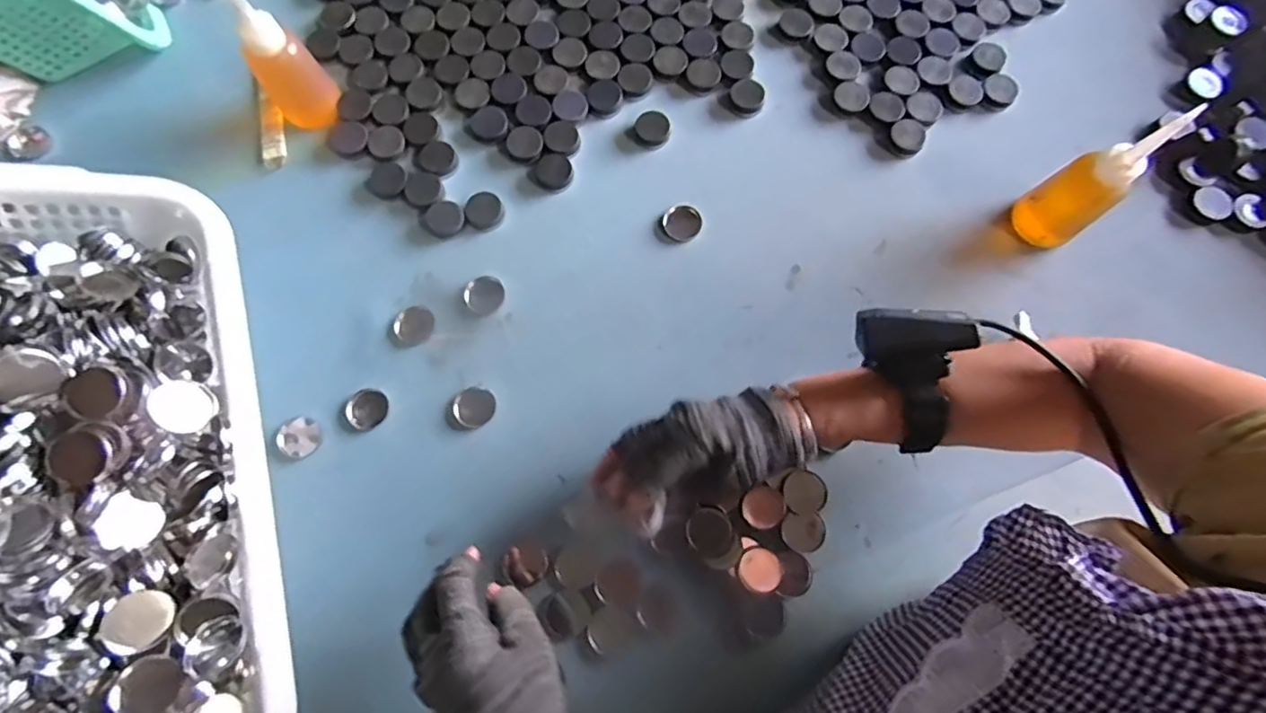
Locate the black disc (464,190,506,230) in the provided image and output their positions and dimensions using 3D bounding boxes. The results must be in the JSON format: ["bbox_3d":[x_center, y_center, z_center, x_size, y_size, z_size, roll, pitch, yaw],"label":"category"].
[{"bbox_3d":[-0.134,-0.132,0.539,0.033,0.004,0.035,0,74,1],"label":"black disc"}]

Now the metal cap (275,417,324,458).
[{"bbox_3d":[-0.273,0.066,0.489,0.034,0.007,0.033,0,74,1],"label":"metal cap"}]

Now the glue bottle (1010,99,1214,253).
[{"bbox_3d":[0.368,-0.134,0.484,0.049,0.138,0.043,11,75,3],"label":"glue bottle"}]

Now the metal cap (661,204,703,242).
[{"bbox_3d":[0.046,-0.123,0.540,0.036,0.007,0.031,-36,78,-9],"label":"metal cap"}]

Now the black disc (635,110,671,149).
[{"bbox_3d":[0.019,-0.214,0.564,0.033,0.004,0.039,8,75,2],"label":"black disc"}]

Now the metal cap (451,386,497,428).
[{"bbox_3d":[-0.133,0.042,0.501,0.035,0.004,0.034,0,75,0],"label":"metal cap"}]

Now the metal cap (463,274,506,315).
[{"bbox_3d":[-0.130,-0.055,0.522,0.032,0.005,0.035,0,75,0],"label":"metal cap"}]

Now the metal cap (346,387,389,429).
[{"bbox_3d":[-0.222,0.043,0.499,0.033,0.009,0.032,0,75,0],"label":"metal cap"}]

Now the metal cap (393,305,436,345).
[{"bbox_3d":[-0.188,-0.027,0.516,0.033,0.010,0.030,0,75,0],"label":"metal cap"}]

